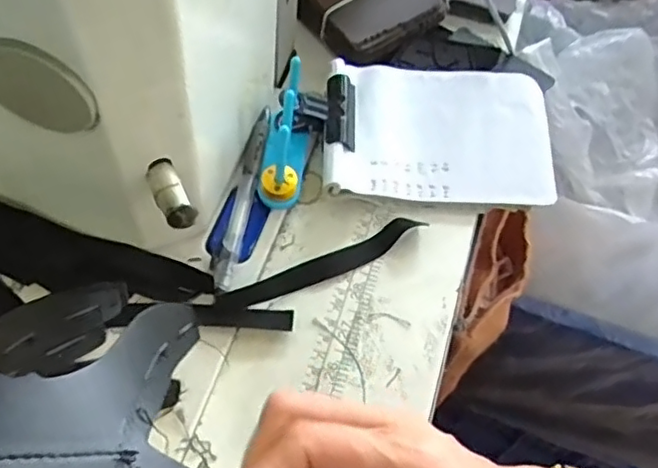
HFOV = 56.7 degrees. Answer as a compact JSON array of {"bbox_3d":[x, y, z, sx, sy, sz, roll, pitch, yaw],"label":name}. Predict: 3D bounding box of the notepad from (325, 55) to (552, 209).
[{"bbox_3d":[0.071,-0.067,0.398,0.141,0.025,0.101,0,58,1],"label":"notepad"}]

